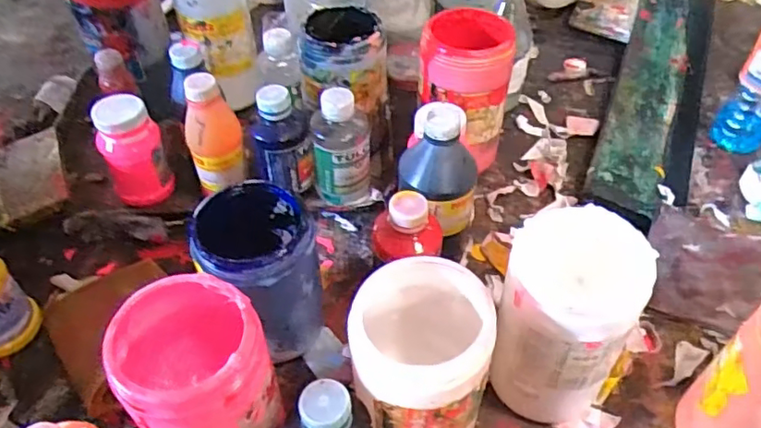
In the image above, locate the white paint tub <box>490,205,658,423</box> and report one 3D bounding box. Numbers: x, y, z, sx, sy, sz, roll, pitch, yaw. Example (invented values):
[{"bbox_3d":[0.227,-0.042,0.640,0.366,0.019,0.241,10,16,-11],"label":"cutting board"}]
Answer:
[{"bbox_3d":[0.139,0.086,0.469,0.094,0.170,0.089,-1,49,1],"label":"white paint tub"}]

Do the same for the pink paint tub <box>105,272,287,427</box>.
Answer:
[{"bbox_3d":[-0.122,0.130,0.429,0.088,0.169,0.095,-1,49,1],"label":"pink paint tub"}]

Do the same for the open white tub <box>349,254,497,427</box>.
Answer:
[{"bbox_3d":[0.028,0.119,0.444,0.089,0.171,0.094,-1,49,1],"label":"open white tub"}]

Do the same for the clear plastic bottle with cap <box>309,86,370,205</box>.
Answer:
[{"bbox_3d":[-0.040,-0.070,0.627,0.062,0.115,0.057,5,49,5],"label":"clear plastic bottle with cap"}]

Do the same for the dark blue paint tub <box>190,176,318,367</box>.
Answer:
[{"bbox_3d":[-0.097,0.048,0.499,0.087,0.127,0.100,-26,53,-20],"label":"dark blue paint tub"}]

